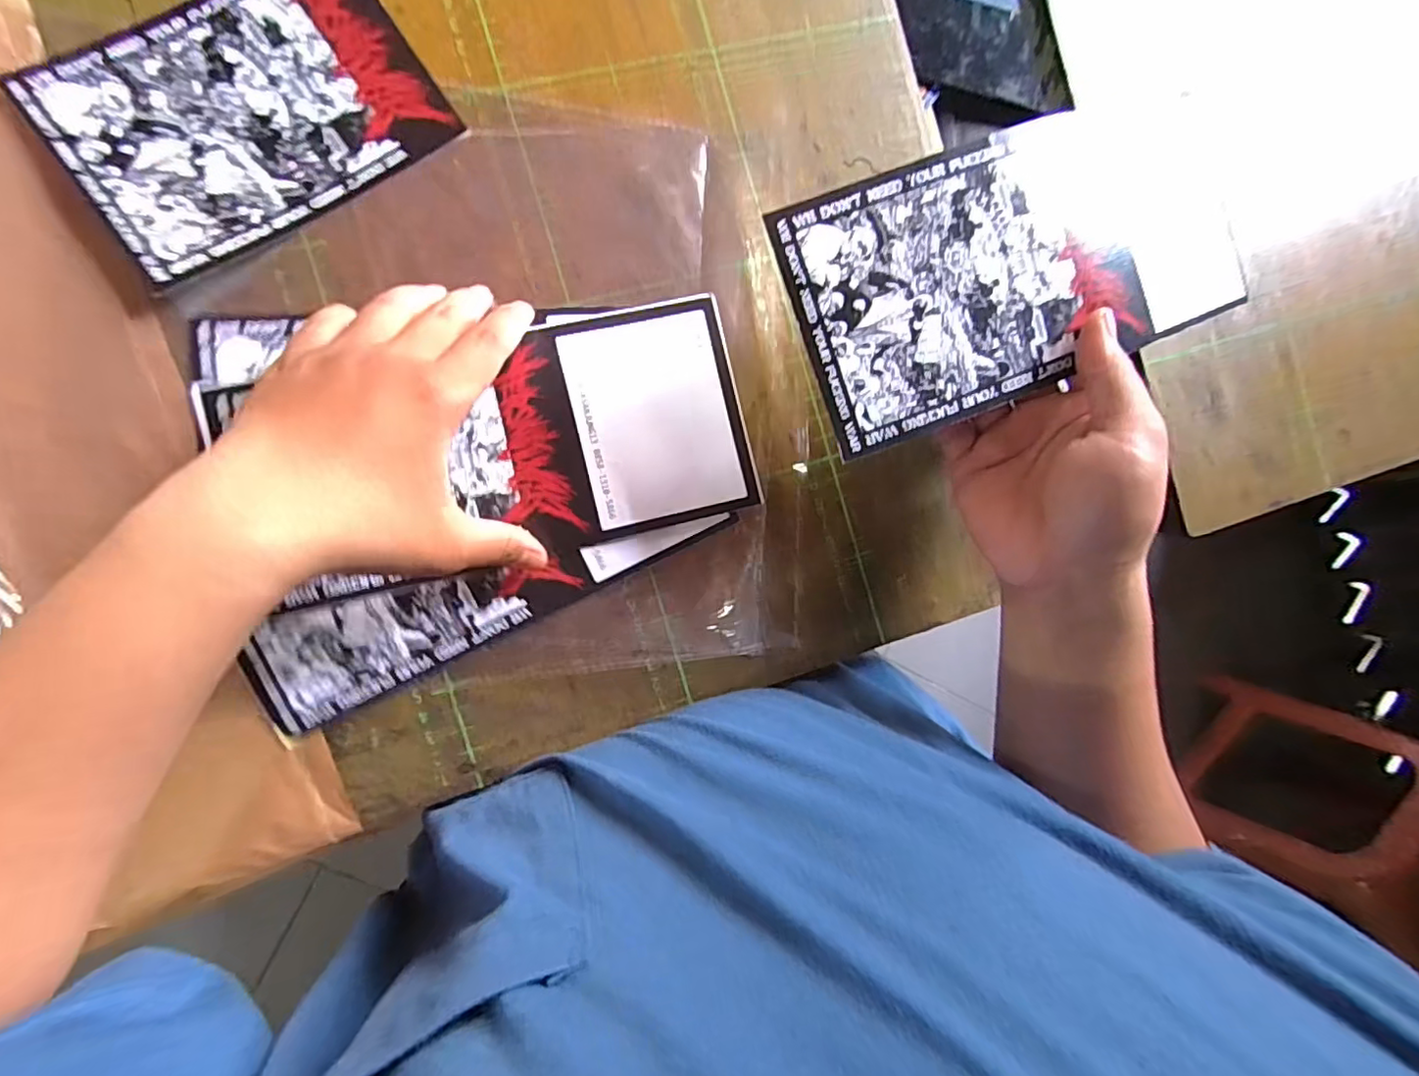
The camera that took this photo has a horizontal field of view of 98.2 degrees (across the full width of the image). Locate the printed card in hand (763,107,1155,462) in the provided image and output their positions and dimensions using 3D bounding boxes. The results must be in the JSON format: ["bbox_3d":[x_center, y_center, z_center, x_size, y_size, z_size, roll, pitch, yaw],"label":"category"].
[{"bbox_3d":[0.104,-0.102,0.245,0.141,0.005,0.097,-21,98,-5],"label":"printed card in hand"}]

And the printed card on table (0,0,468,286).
[{"bbox_3d":[-0.199,-0.186,0.264,0.143,0.007,0.103,-35,95,-9],"label":"printed card on table"}]

